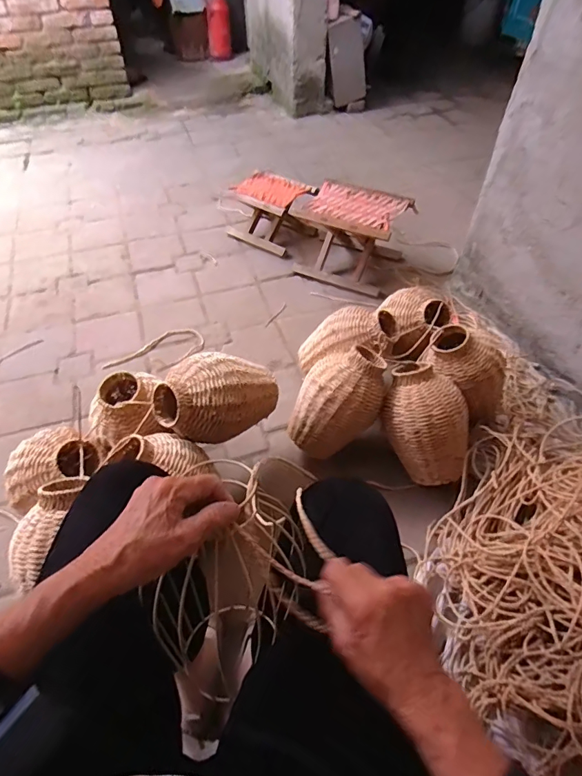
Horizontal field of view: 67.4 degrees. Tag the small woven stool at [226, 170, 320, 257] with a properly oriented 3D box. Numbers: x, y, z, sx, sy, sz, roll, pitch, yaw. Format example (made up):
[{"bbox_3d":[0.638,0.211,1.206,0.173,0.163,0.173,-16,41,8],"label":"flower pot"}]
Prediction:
[{"bbox_3d":[-0.079,-0.642,1.608,0.281,0.187,0.217,29,57,23],"label":"small woven stool"}]

